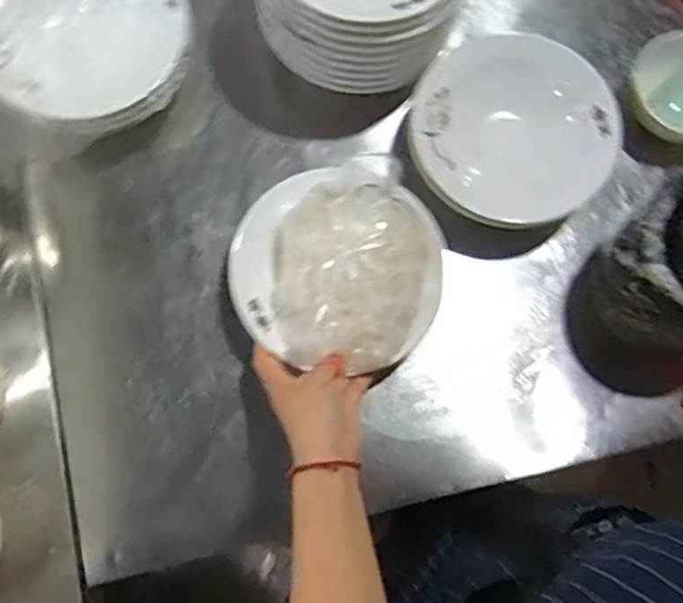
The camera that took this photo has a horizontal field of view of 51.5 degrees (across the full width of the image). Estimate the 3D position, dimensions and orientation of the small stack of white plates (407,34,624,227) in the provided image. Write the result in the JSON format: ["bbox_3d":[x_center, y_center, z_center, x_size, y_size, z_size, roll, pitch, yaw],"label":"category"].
[{"bbox_3d":[0.164,-0.155,0.689,0.195,0.079,0.167,6,78,0],"label":"small stack of white plates"}]

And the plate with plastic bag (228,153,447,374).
[{"bbox_3d":[-0.002,-0.040,0.622,0.186,0.065,0.189,0,78,-1],"label":"plate with plastic bag"}]

